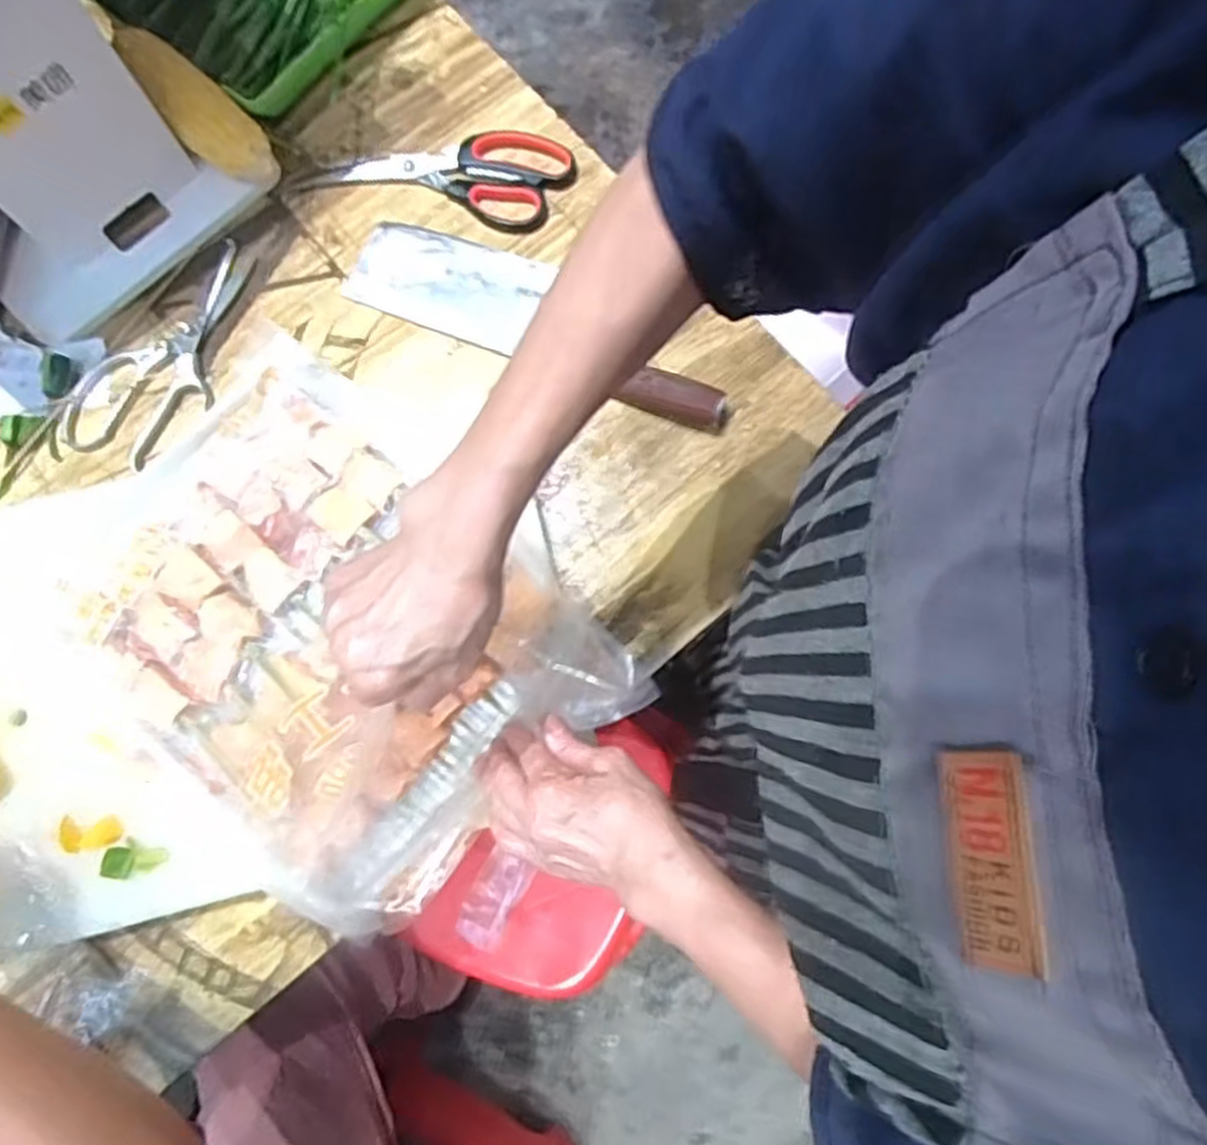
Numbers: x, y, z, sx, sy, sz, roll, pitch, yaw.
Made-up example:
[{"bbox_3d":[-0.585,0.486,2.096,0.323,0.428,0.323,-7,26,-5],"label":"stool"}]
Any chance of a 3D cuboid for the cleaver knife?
[{"bbox_3d":[-0.047,-0.202,0.631,0.316,0.032,0.088,22,77,6],"label":"cleaver knife"}]

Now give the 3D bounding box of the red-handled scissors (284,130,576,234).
[{"bbox_3d":[-0.136,-0.328,0.648,0.213,0.018,0.081,11,76,4],"label":"red-handled scissors"}]

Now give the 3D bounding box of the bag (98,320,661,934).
[{"bbox_3d":[-0.179,0.029,0.508,0.347,0.070,0.230,43,80,11],"label":"bag"}]

